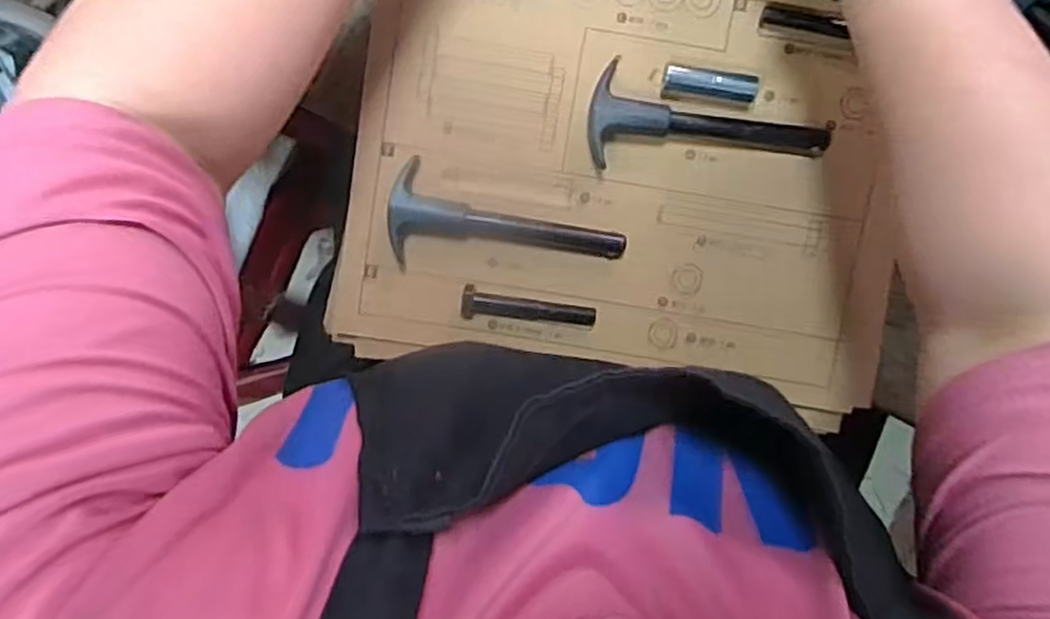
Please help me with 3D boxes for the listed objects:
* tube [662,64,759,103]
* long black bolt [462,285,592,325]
[{"bbox_3d":[0.101,-0.122,0.389,0.050,0.014,0.016,6,99,0],"label":"tube"},{"bbox_3d":[0.003,-0.002,0.404,0.074,0.012,0.019,3,99,0],"label":"long black bolt"}]

